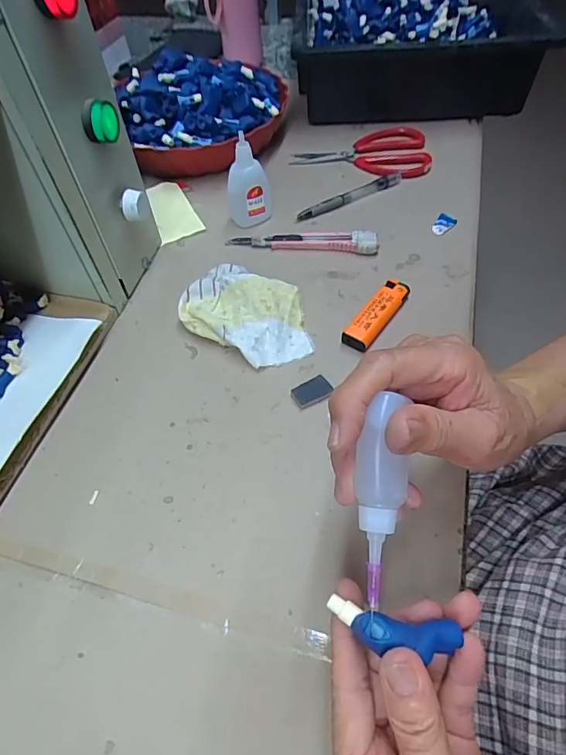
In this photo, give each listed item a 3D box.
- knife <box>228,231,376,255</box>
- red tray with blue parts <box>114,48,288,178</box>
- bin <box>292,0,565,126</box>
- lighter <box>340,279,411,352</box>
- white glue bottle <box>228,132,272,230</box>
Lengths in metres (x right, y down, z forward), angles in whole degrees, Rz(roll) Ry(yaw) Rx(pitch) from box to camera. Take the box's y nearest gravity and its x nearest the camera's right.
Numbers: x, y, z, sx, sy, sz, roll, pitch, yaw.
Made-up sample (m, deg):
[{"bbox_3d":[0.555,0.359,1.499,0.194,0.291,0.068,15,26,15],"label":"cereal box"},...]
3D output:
[{"bbox_3d":[0.018,-0.138,0.462,0.148,0.014,0.020,5,54,7],"label":"knife"},{"bbox_3d":[-0.102,-0.335,0.574,0.212,0.080,0.224,-13,54,-6],"label":"red tray with blue parts"},{"bbox_3d":[0.176,-0.486,0.662,0.297,0.100,0.387,0,54,3],"label":"bin"},{"bbox_3d":[0.081,-0.055,0.399,0.023,0.014,0.079,29,60,22],"label":"lighter"},{"bbox_3d":[-0.035,-0.196,0.464,0.043,0.085,0.023,-8,53,-2],"label":"white glue bottle"}]

